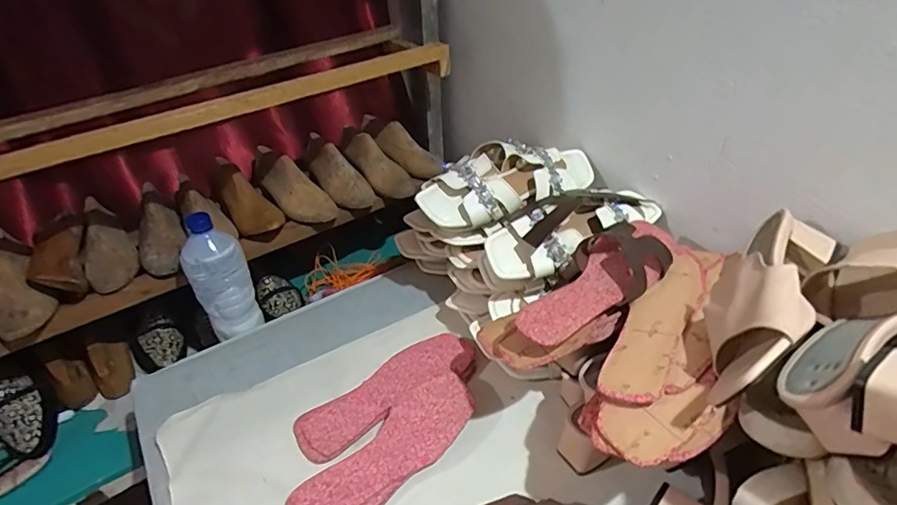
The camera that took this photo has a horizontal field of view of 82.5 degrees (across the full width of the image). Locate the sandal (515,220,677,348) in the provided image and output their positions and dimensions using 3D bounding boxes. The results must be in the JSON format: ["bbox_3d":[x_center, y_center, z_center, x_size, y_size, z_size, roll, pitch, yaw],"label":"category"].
[{"bbox_3d":[0.173,0.021,0.568,0.244,0.042,0.088,-31,46,-31],"label":"sandal"}]

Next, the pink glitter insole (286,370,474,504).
[{"bbox_3d":[-0.067,0.231,0.590,0.081,0.011,0.239,35,54,27],"label":"pink glitter insole"}]

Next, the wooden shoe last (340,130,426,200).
[{"bbox_3d":[-0.135,-0.168,0.980,0.078,0.059,0.189,-31,63,-33],"label":"wooden shoe last"}]

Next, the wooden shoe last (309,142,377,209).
[{"bbox_3d":[-0.207,-0.143,0.963,0.070,0.075,0.180,-29,59,-31],"label":"wooden shoe last"}]

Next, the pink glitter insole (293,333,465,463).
[{"bbox_3d":[-0.081,0.176,0.665,0.240,0.016,0.078,-26,44,-26],"label":"pink glitter insole"}]

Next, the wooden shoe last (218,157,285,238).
[{"bbox_3d":[-0.362,-0.098,0.915,0.077,0.069,0.224,-26,43,-26],"label":"wooden shoe last"}]

